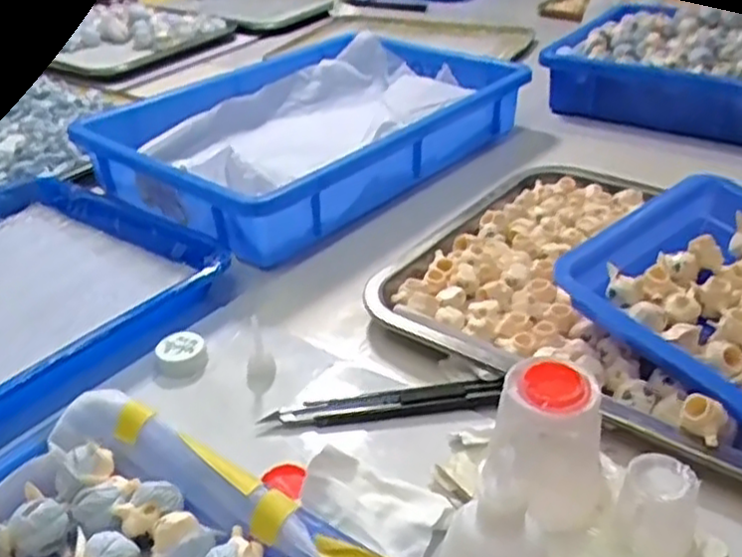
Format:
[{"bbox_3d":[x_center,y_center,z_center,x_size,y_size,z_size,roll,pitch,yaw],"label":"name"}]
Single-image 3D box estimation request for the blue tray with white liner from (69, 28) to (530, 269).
[{"bbox_3d":[-0.055,-0.141,0.662,0.245,0.058,0.343,23,41,34],"label":"blue tray with white liner"}]

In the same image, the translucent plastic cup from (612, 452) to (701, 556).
[{"bbox_3d":[0.119,0.094,0.301,0.030,0.038,0.027,15,37,25],"label":"translucent plastic cup"}]

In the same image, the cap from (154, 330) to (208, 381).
[{"bbox_3d":[-0.113,0.045,0.436,0.028,0.013,0.027,-2,33,1],"label":"cap"}]

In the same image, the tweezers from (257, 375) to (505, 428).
[{"bbox_3d":[0.008,0.070,0.400,0.129,0.015,0.018,-6,33,-5],"label":"tweezers"}]

